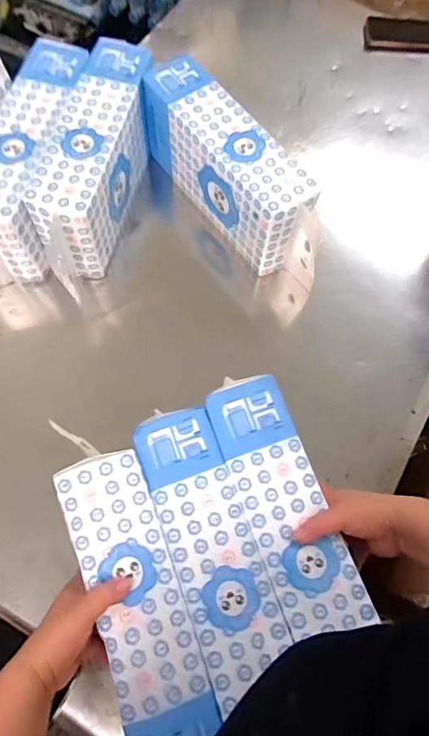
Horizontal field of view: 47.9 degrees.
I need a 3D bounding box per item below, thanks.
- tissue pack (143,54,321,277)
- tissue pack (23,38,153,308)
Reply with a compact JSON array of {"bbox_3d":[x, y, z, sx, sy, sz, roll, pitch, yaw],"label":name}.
[{"bbox_3d":[0.022,-0.315,0.786,0.088,0.166,0.328,-36,75,-14],"label":"tissue pack"},{"bbox_3d":[-0.182,-0.317,0.769,0.092,0.153,0.372,15,70,4],"label":"tissue pack"}]

